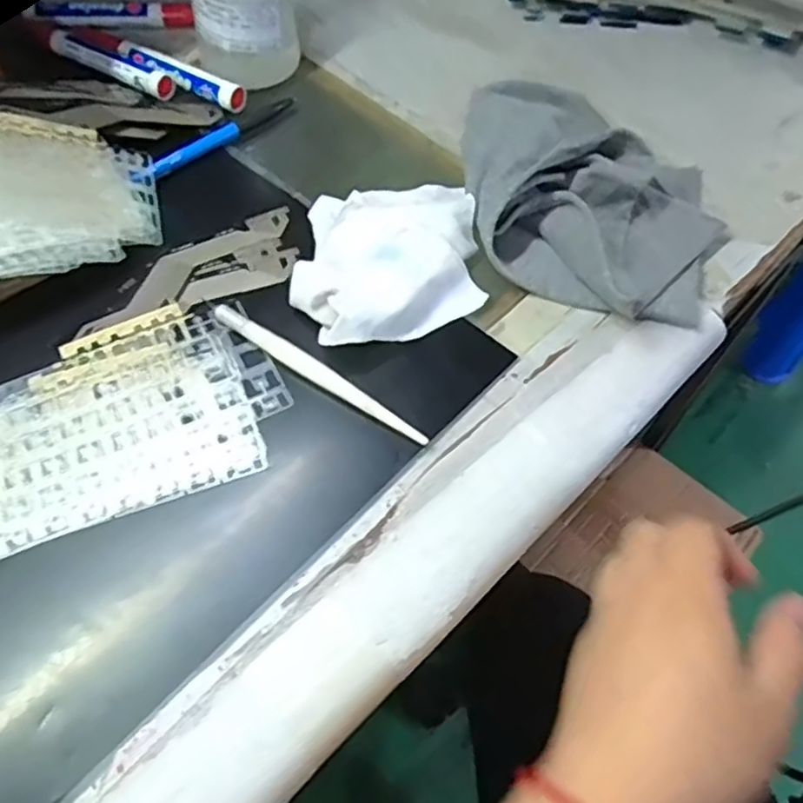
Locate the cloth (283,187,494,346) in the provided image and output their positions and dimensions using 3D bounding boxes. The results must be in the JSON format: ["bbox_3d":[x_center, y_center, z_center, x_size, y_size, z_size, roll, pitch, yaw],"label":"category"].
[{"bbox_3d":[-0.007,-0.079,0.377,0.101,0.024,0.117,-4,59,-5],"label":"cloth"}]

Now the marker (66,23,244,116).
[{"bbox_3d":[-0.167,-0.229,0.464,0.147,0.013,0.017,29,62,15],"label":"marker"}]

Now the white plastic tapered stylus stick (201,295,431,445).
[{"bbox_3d":[-0.045,-0.016,0.347,0.137,0.007,0.011,33,63,16],"label":"white plastic tapered stylus stick"}]

